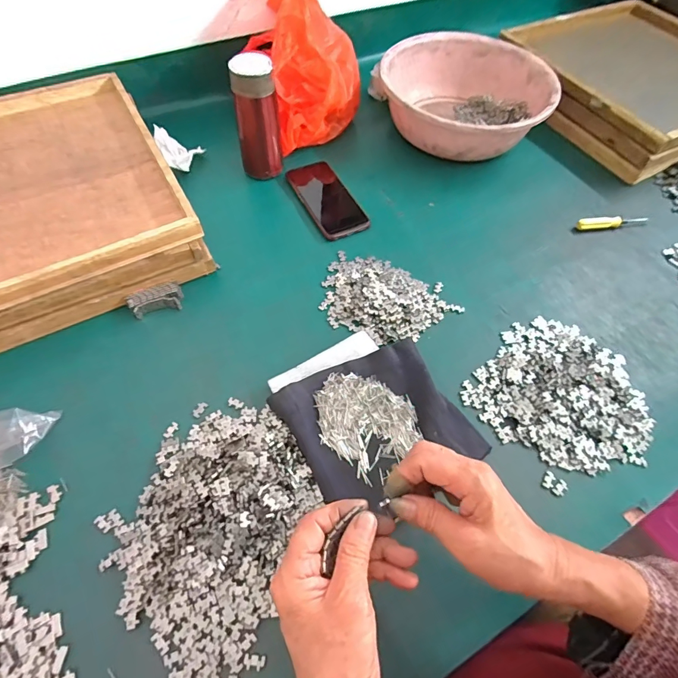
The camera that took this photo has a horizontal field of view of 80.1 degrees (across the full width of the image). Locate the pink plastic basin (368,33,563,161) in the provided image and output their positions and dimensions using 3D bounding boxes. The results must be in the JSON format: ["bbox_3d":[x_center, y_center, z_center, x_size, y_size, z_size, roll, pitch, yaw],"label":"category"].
[{"bbox_3d":[0.216,-0.428,0.733,0.279,0.109,0.289,1,58,-1],"label":"pink plastic basin"}]

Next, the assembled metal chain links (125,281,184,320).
[{"bbox_3d":[-0.233,-0.048,0.518,0.063,0.027,0.031,-22,61,-15],"label":"assembled metal chain links"}]

